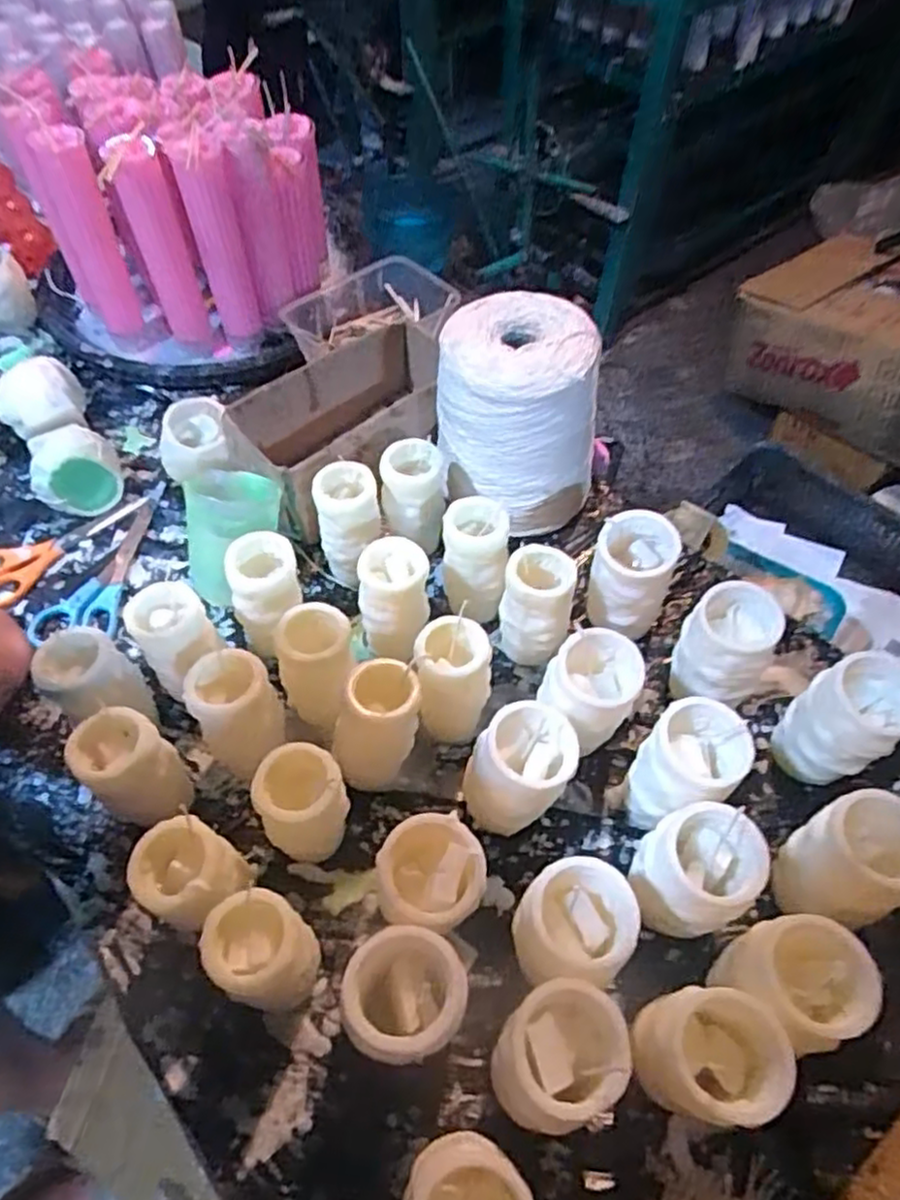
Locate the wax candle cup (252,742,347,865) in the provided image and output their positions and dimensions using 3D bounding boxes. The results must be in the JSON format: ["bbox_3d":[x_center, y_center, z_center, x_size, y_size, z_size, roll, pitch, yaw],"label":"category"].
[{"bbox_3d":[-0.097,0.143,0.482,0.060,0.114,0.055,-24,60,-16],"label":"wax candle cup"}]

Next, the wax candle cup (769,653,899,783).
[{"bbox_3d":[0.288,0.090,0.524,0.064,0.108,0.062,0,57,0],"label":"wax candle cup"}]

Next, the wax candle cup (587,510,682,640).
[{"bbox_3d":[0.142,-0.014,0.575,0.060,0.106,0.063,0,57,0],"label":"wax candle cup"}]

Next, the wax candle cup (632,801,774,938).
[{"bbox_3d":[0.152,0.172,0.451,0.062,0.097,0.057,0,57,0],"label":"wax candle cup"}]

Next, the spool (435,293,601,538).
[{"bbox_3d":[0.056,-0.157,0.621,0.117,0.168,0.119,0,57,0],"label":"spool"}]

